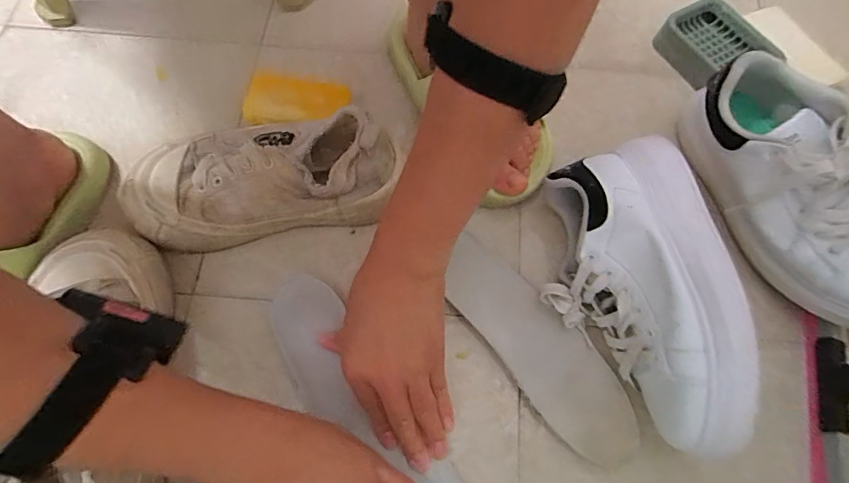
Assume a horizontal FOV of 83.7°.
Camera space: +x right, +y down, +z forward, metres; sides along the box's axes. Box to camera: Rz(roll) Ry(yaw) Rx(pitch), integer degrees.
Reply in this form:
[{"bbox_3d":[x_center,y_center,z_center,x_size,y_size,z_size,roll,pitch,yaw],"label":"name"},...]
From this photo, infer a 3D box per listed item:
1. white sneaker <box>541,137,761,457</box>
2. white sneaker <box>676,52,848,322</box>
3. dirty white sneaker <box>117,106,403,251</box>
[{"bbox_3d":[0.170,0.033,0.392,0.111,0.098,0.253,-1,67,-2],"label":"white sneaker"},{"bbox_3d":[0.332,-0.047,0.421,0.088,0.096,0.258,-18,68,-8],"label":"white sneaker"},{"bbox_3d":[-0.147,-0.057,0.433,0.229,0.080,0.102,-6,68,-5],"label":"dirty white sneaker"}]

